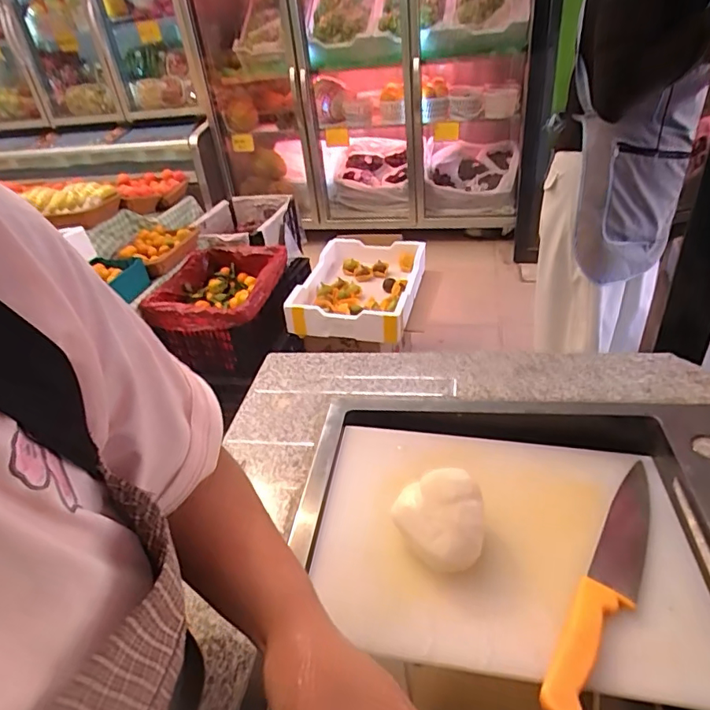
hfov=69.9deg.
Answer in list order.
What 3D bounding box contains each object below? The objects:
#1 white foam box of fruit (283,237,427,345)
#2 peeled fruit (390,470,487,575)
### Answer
[{"bbox_3d":[0.017,-0.238,1.787,0.411,0.155,0.411,5,36,16],"label":"white foam box of fruit"},{"bbox_3d":[0.080,0.164,0.499,0.088,0.077,0.076,1,36,11],"label":"peeled fruit"}]

